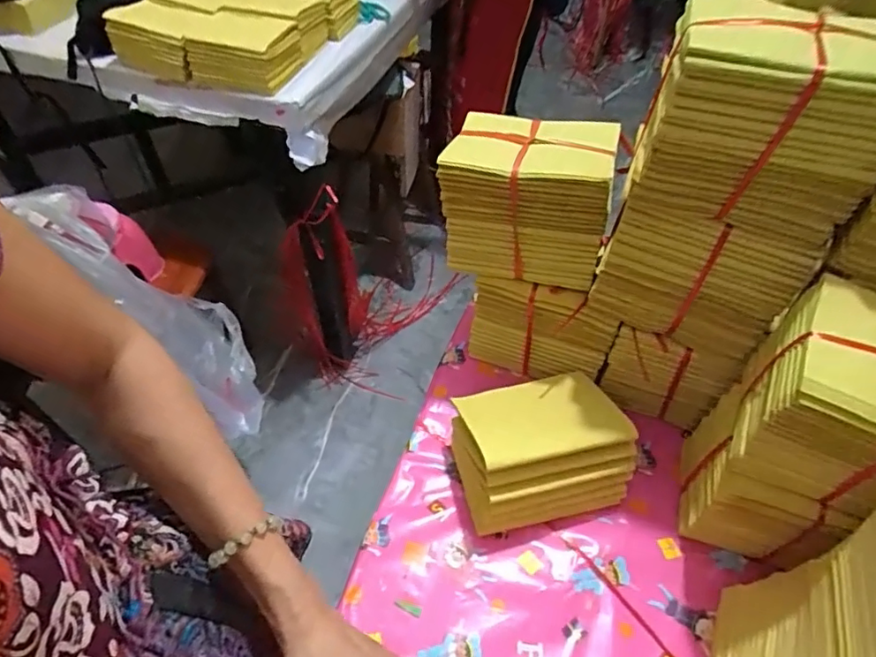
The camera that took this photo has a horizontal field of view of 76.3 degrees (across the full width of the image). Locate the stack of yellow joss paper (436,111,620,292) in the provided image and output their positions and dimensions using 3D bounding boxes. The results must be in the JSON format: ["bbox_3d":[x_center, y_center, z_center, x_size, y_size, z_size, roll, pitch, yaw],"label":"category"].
[{"bbox_3d":[0.093,-0.146,0.601,0.170,0.133,0.127,10,55,9],"label":"stack of yellow joss paper"}]

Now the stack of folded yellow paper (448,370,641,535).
[{"bbox_3d":[0.107,0.134,0.608,0.164,0.114,0.115,-9,30,-11],"label":"stack of folded yellow paper"}]

